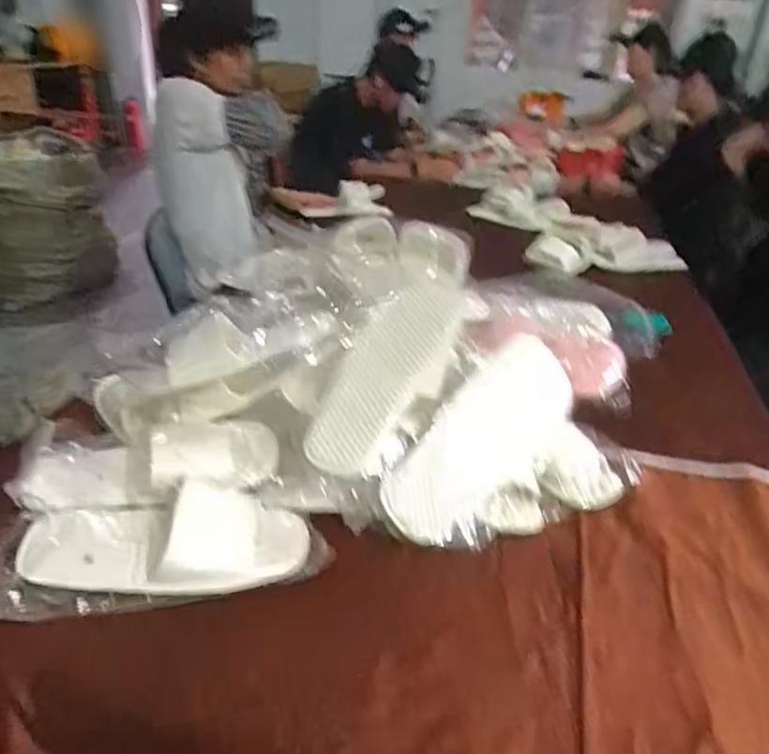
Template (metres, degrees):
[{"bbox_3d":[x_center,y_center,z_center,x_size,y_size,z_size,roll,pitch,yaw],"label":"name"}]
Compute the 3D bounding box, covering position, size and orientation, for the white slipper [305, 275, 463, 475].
[{"bbox_3d":[0.004,-0.009,0.716,0.101,0.034,0.263,20,68,35],"label":"white slipper"}]

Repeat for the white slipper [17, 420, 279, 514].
[{"bbox_3d":[-0.254,0.093,0.693,0.265,0.061,0.093,-3,31,-13],"label":"white slipper"}]

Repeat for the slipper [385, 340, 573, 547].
[{"bbox_3d":[0.102,0.074,0.704,0.258,0.121,0.065,-41,13,-21],"label":"slipper"}]

